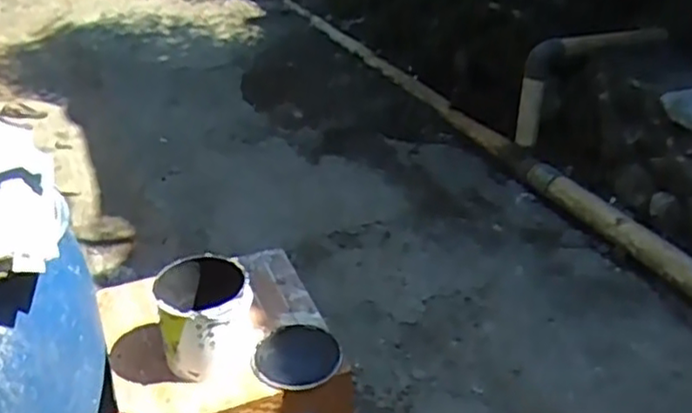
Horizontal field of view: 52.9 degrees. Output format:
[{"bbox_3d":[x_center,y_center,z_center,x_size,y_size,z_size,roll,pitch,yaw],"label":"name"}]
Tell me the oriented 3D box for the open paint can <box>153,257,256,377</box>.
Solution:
[{"bbox_3d":[-0.282,0.219,1.390,0.183,0.178,0.186,-1,32,-5],"label":"open paint can"}]

